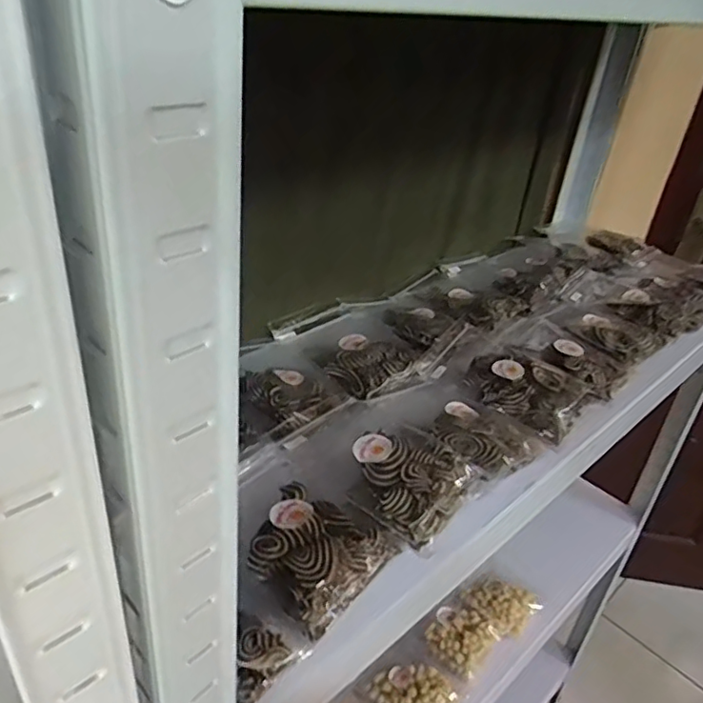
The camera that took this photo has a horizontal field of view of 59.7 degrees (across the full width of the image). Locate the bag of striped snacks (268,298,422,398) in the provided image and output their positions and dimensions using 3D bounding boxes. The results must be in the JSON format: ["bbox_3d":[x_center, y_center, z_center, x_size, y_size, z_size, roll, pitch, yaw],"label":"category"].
[{"bbox_3d":[0.004,-0.008,0.629,0.109,0.026,0.150,-21,42,-34],"label":"bag of striped snacks"}]

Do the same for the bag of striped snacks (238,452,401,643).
[{"bbox_3d":[-0.031,0.124,0.422,0.093,0.034,0.126,-17,40,-31],"label":"bag of striped snacks"}]

